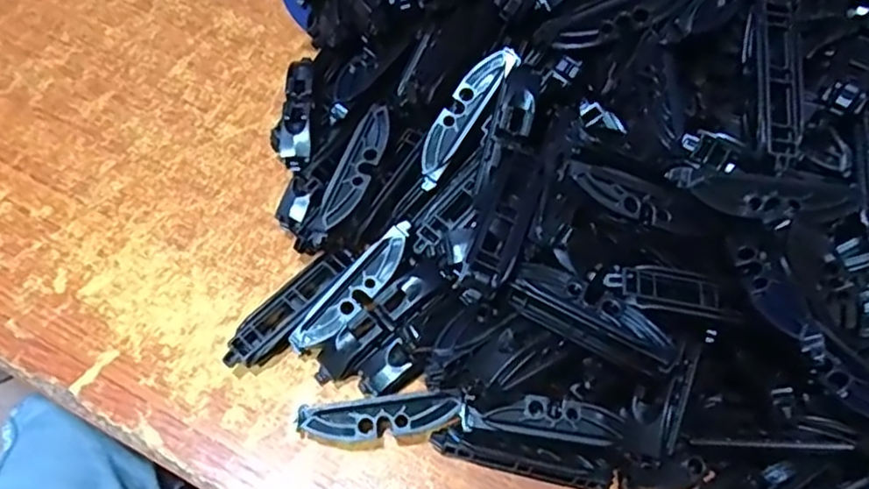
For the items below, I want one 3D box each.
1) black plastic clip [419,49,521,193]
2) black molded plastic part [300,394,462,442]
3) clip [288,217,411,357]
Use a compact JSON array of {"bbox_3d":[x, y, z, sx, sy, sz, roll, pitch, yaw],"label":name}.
[{"bbox_3d":[0.014,-0.065,0.331,0.018,0.007,0.079,34,92,14],"label":"black plastic clip"},{"bbox_3d":[-0.025,0.083,0.304,0.073,0.019,0.015,-2,62,-4],"label":"black molded plastic part"},{"bbox_3d":[-0.039,0.022,0.320,0.018,0.008,0.081,41,84,17],"label":"clip"}]

